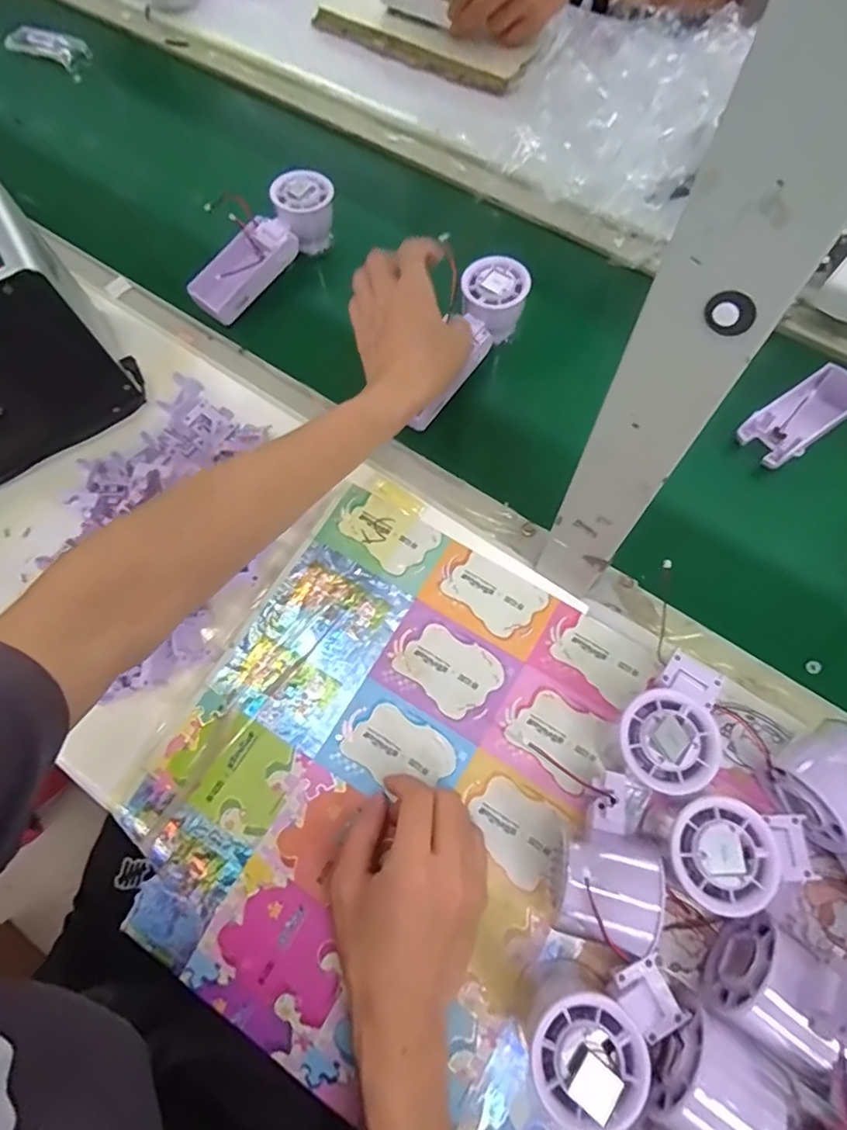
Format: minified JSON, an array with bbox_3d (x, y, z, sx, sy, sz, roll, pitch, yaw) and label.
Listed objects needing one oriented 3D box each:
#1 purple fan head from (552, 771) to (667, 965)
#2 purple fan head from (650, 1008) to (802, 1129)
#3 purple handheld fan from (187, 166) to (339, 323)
[{"bbox_3d":[0.107,0.174,0.334,0.051,0.058,0.090,8,69,4],"label":"purple fan head"},{"bbox_3d":[0.151,0.274,0.296,0.059,0.051,0.056,38,74,14],"label":"purple fan head"},{"bbox_3d":[-0.154,-0.303,0.537,0.050,0.058,0.164,38,74,14],"label":"purple handheld fan"}]

